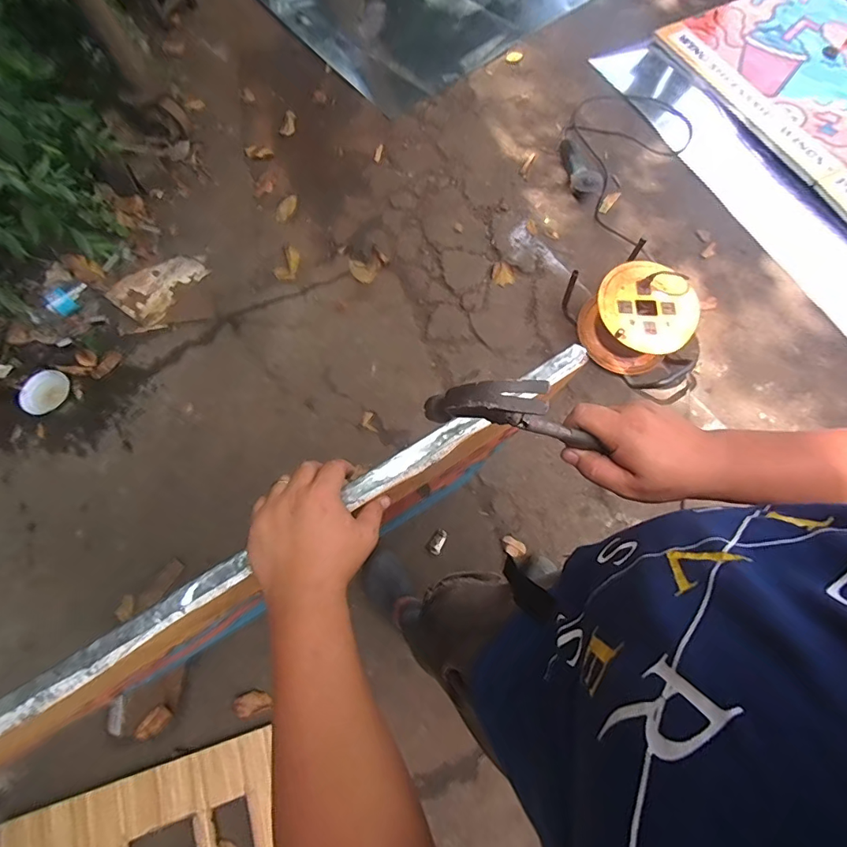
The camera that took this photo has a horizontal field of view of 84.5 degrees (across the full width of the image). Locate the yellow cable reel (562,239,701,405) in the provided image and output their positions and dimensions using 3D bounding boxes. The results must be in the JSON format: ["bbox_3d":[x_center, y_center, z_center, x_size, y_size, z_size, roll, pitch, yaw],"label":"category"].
[{"bbox_3d":[0.657,-0.292,1.403,0.293,0.214,0.461,-36,75,-11],"label":"yellow cable reel"}]

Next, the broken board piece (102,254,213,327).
[{"bbox_3d":[-0.894,-0.472,1.579,0.193,0.016,0.285,36,74,8],"label":"broken board piece"}]

